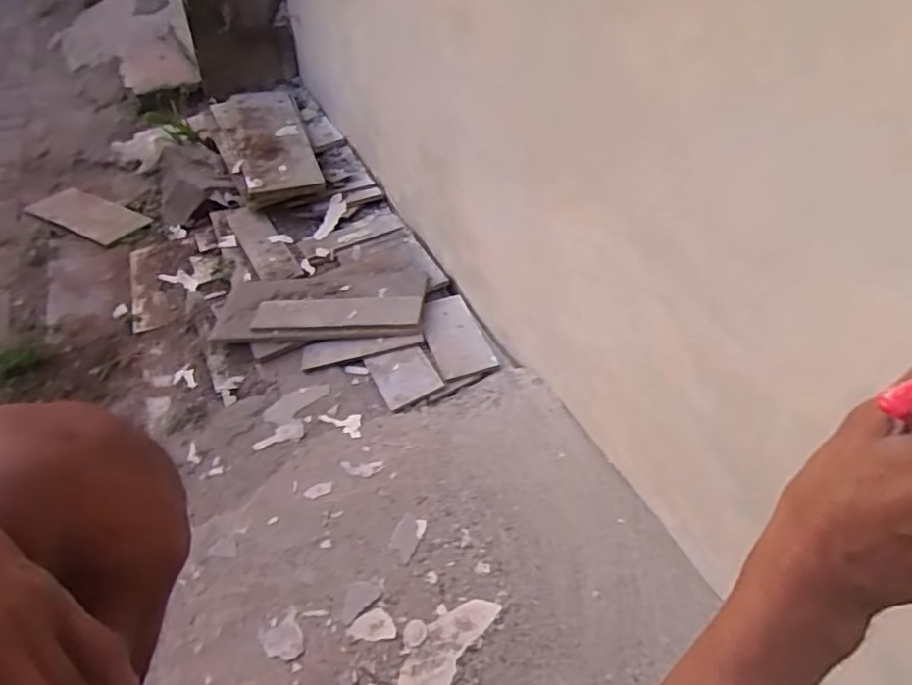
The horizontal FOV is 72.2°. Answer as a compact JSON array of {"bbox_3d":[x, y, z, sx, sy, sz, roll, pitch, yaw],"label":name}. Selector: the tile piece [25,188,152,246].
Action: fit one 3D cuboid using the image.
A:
[{"bbox_3d":[-0.865,-0.298,1.466,0.335,0.013,0.127,22,45,26],"label":"tile piece"}]

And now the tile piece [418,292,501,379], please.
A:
[{"bbox_3d":[-0.005,-0.016,0.992,0.087,0.005,0.187,-15,42,-12],"label":"tile piece"}]

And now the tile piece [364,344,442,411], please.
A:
[{"bbox_3d":[-0.079,0.047,0.937,0.083,0.009,0.118,-27,40,-10],"label":"tile piece"}]

